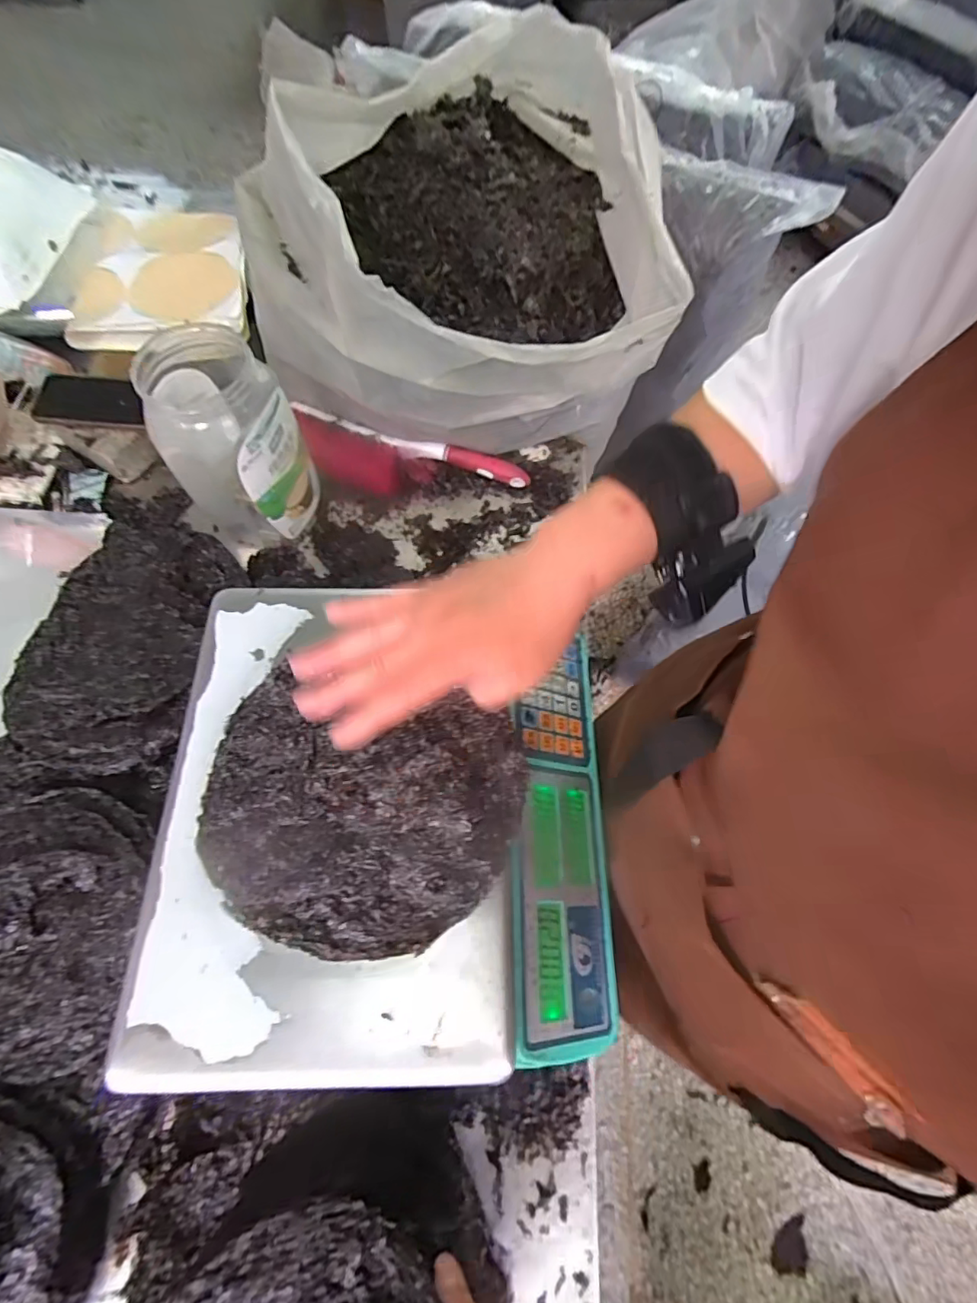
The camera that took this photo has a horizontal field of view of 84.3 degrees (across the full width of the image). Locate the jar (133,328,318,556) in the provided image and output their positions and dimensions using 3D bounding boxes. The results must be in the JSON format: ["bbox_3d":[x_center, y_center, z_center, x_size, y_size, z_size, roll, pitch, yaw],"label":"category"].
[{"bbox_3d":[-0.283,-0.236,0.608,0.136,0.193,0.144,-23,69,-12],"label":"jar"}]

